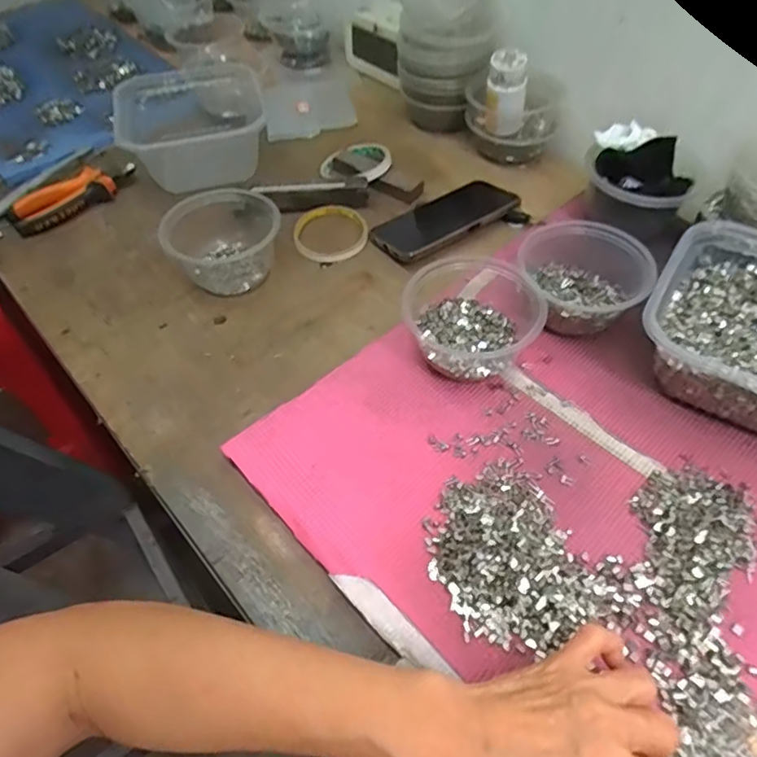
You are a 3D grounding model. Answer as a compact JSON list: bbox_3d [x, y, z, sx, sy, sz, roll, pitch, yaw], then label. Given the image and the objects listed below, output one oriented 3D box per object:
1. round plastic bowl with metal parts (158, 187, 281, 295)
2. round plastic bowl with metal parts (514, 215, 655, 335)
[{"bbox_3d":[-0.159,-0.145,0.591,0.110,0.069,0.106,-1,52,1],"label":"round plastic bowl with metal parts"},{"bbox_3d":[0.187,-0.092,0.527,0.118,0.068,0.108,-1,52,2],"label":"round plastic bowl with metal parts"}]

